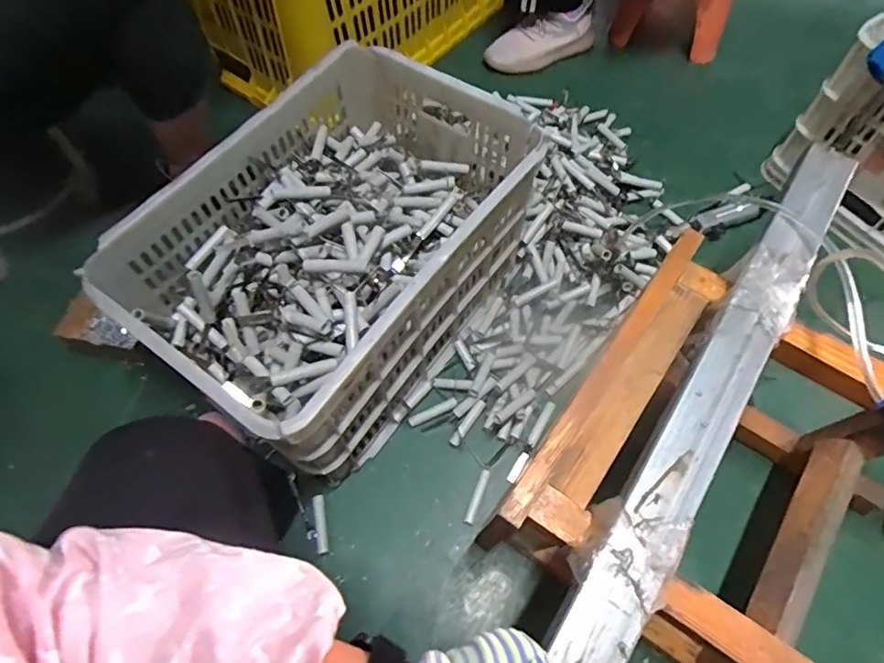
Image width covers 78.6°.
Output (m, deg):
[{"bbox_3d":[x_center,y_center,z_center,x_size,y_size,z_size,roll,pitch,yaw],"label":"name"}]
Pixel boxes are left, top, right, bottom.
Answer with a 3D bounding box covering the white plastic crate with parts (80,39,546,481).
[{"bbox_3d":[-0.135,-0.115,0.794,0.362,0.288,0.552,32,68,16],"label":"white plastic crate with parts"}]

